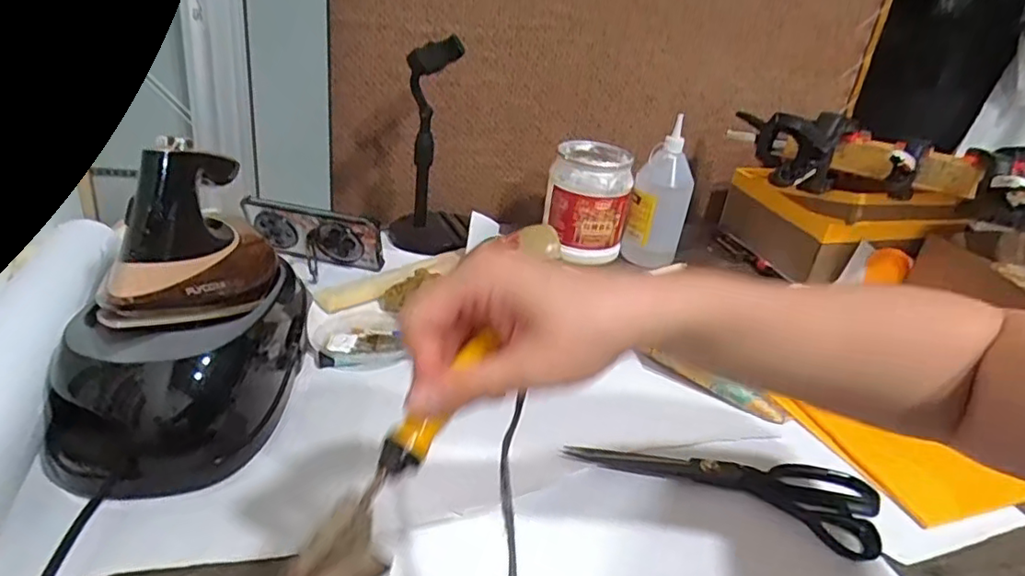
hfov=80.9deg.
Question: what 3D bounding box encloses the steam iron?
[{"bbox_3d":[-0.262,-0.004,0.481,0.154,0.194,0.262,2,29,-11],"label":"steam iron"}]

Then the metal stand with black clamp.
[{"bbox_3d":[-0.105,-0.183,0.798,0.110,0.268,0.127,2,29,-10],"label":"metal stand with black clamp"}]

